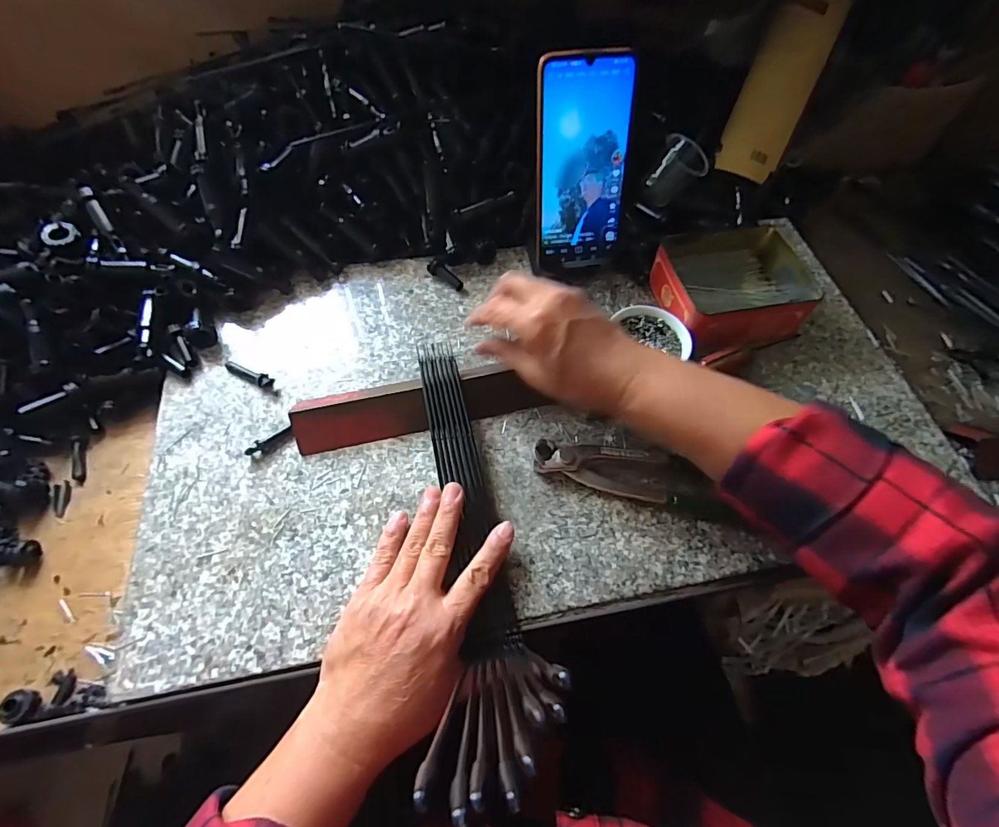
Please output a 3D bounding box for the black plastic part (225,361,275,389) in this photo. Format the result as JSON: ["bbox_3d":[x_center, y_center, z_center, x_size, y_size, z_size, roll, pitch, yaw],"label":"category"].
[{"bbox_3d":[-0.211,-0.034,0.393,0.047,0.009,0.009,23,64,9],"label":"black plastic part"}]

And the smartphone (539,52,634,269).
[{"bbox_3d":[0.071,-0.202,0.402,0.078,0.172,0.007,-8,39,-1],"label":"smartphone"}]

